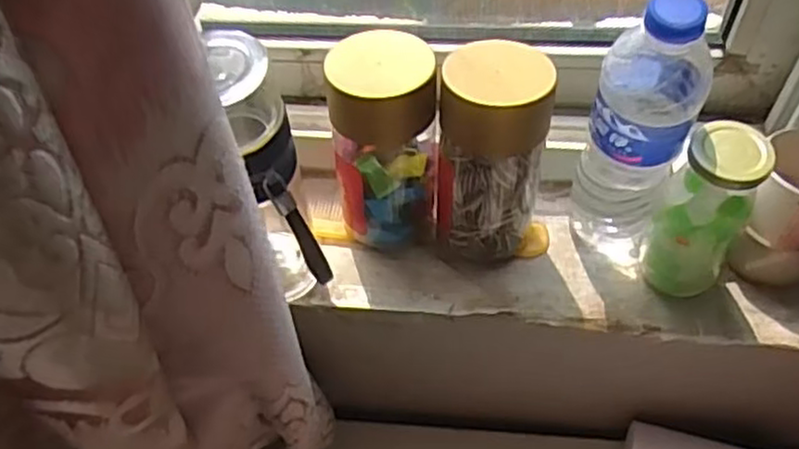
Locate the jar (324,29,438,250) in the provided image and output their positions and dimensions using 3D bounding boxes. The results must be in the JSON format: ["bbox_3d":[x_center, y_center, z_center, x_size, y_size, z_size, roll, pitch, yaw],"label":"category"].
[{"bbox_3d":[-0.009,-0.056,0.525,0.071,0.144,0.080,-3,55,0],"label":"jar"}]

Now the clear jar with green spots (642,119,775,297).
[{"bbox_3d":[0.203,-0.006,0.487,0.055,0.128,0.048,26,60,19],"label":"clear jar with green spots"}]

